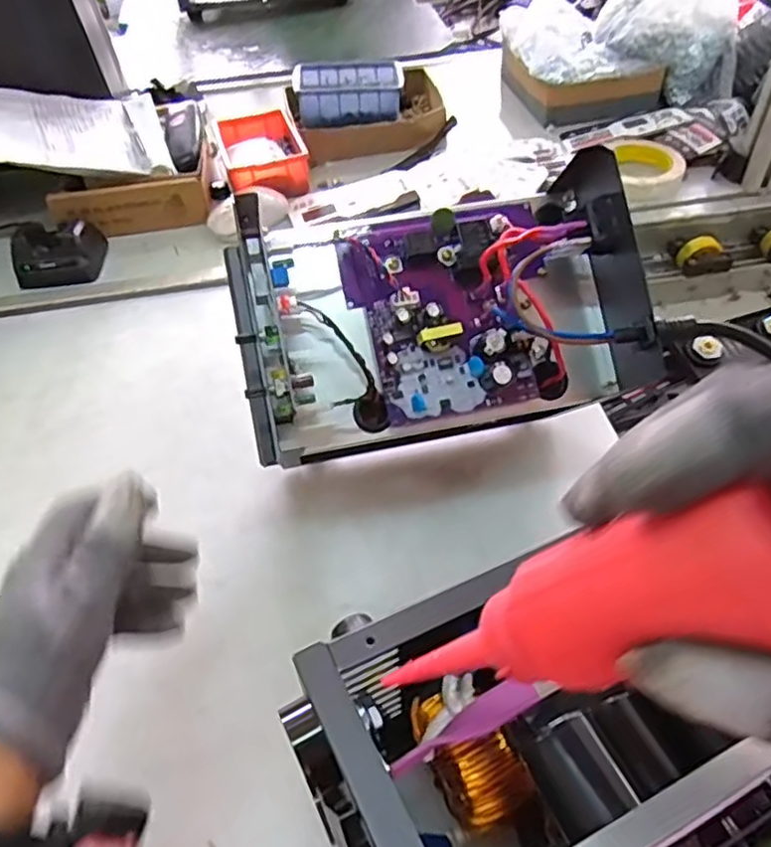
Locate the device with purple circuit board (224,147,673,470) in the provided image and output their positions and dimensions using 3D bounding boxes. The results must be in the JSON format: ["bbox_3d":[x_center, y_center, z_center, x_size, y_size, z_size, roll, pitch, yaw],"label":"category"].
[{"bbox_3d":[0.031,-0.070,0.432,0.255,0.091,0.152,-13,88,-1],"label":"device with purple circuit board"}]

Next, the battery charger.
[{"bbox_3d":[-0.356,-0.188,0.721,0.090,0.048,0.068,-12,49,-6],"label":"battery charger"}]

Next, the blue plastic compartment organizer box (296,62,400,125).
[{"bbox_3d":[-0.051,-0.455,0.912,0.148,0.036,0.120,1,49,5],"label":"blue plastic compartment organizer box"}]

